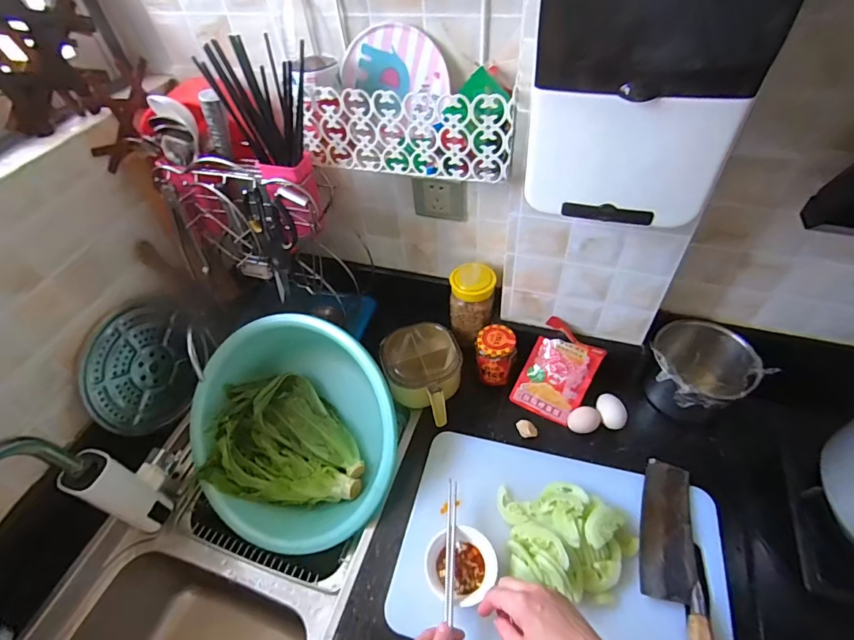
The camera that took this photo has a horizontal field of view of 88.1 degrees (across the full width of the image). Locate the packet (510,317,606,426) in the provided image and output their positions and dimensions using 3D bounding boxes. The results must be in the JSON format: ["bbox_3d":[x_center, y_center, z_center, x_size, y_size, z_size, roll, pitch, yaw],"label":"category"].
[{"bbox_3d":[0.236,0.095,0.787,0.116,0.163,0.021,26,12,11],"label":"packet"}]

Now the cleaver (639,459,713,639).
[{"bbox_3d":[0.338,0.325,0.607,0.076,0.035,0.285,9,51,13],"label":"cleaver"}]

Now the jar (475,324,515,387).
[{"bbox_3d":[0.124,0.065,0.806,0.068,0.102,0.063,-3,49,3],"label":"jar"}]

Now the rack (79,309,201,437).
[{"bbox_3d":[-0.495,0.094,0.765,0.022,0.215,0.188,4,19,19],"label":"rack"}]

